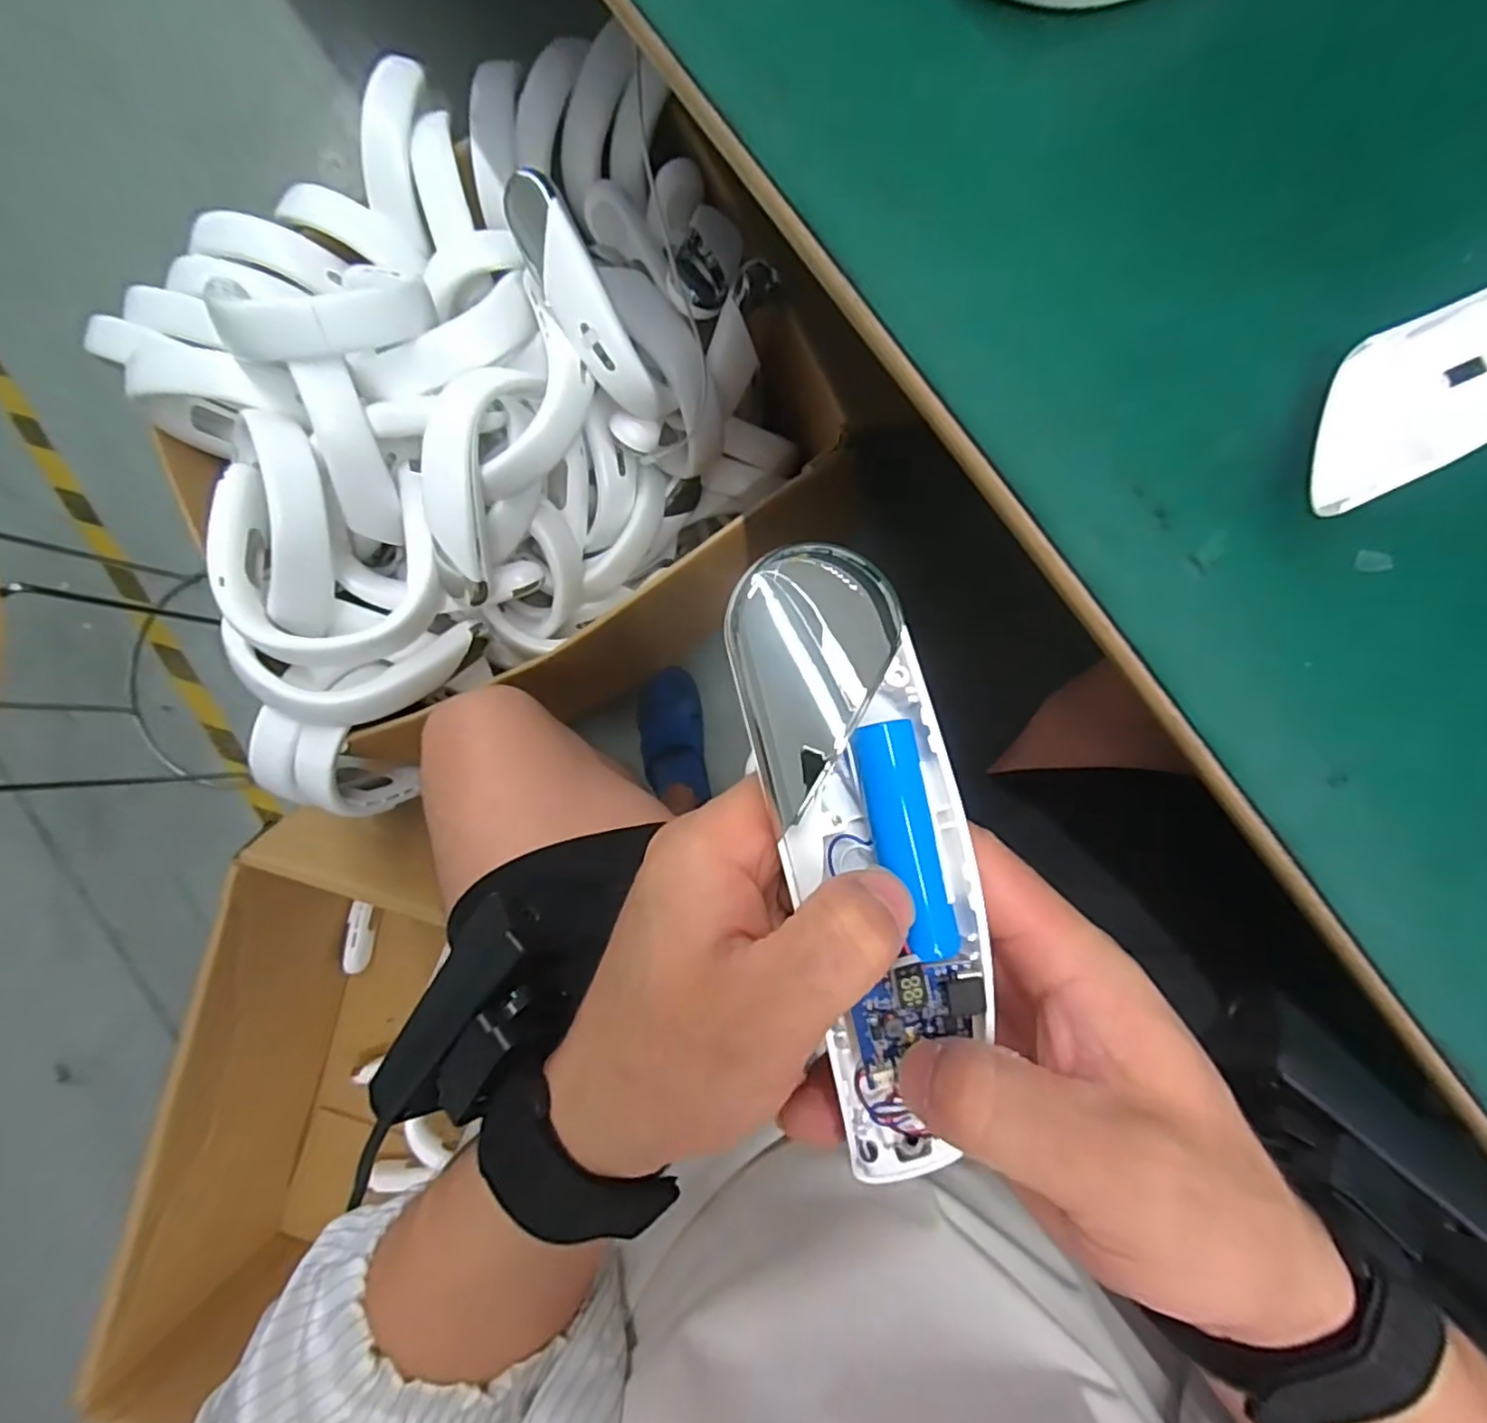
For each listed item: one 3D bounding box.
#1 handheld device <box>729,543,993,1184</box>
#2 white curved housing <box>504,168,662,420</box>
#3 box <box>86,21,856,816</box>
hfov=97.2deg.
[{"bbox_3d":[0.037,0.038,0.187,0.052,0.026,0.173,-12,86,6],"label":"handheld device"},{"bbox_3d":[-0.137,-0.350,0.567,0.051,0.041,0.197,-30,118,5],"label":"white curved housing"},{"bbox_3d":[-0.313,-0.300,0.693,0.634,0.350,0.511,-34,86,4],"label":"box"}]

